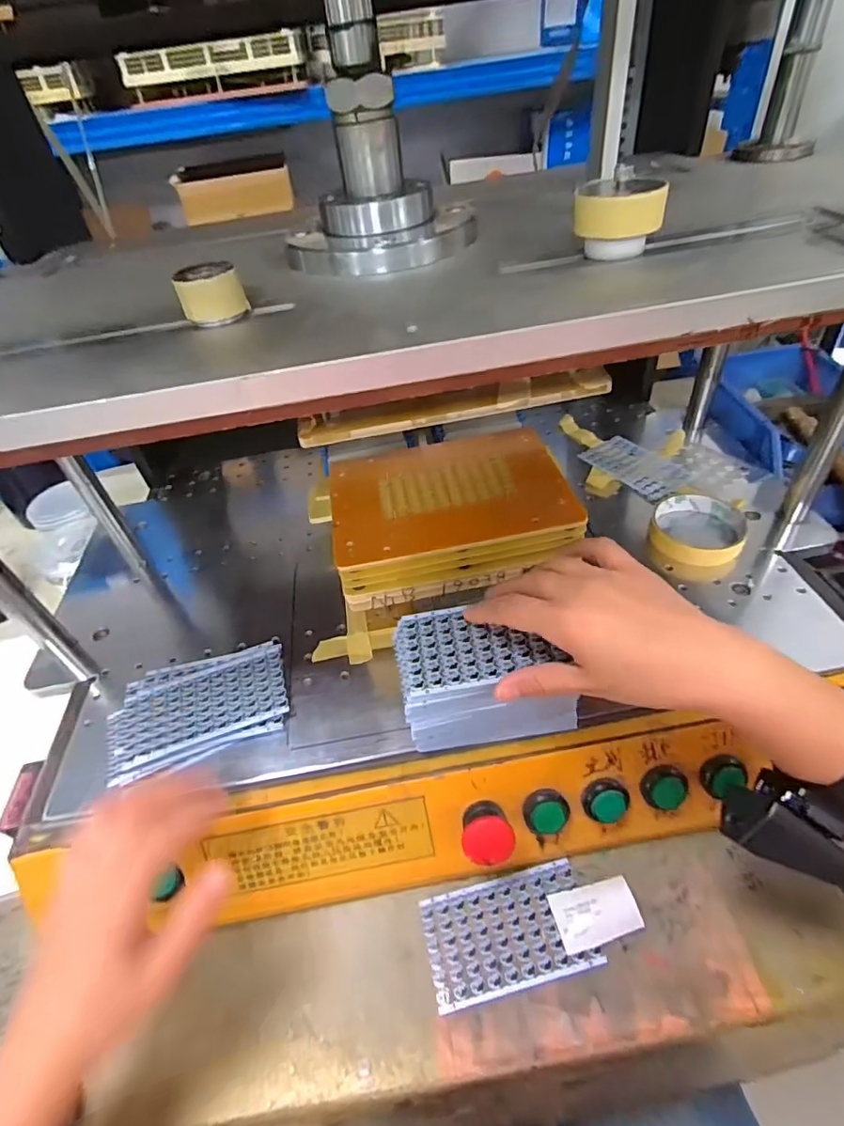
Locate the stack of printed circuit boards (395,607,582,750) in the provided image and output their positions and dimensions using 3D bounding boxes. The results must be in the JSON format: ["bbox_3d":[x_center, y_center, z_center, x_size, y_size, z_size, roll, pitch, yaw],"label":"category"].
[{"bbox_3d":[0.045,0.080,0.372,0.114,0.074,0.067,-9,44,-1],"label":"stack of printed circuit boards"}]

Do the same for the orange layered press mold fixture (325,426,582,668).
[{"bbox_3d":[0.024,-0.029,0.478,0.202,0.091,0.154,-12,44,-4],"label":"orange layered press mold fixture"}]

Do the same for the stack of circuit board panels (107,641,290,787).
[{"bbox_3d":[-0.178,0.115,0.420,0.137,0.008,0.093,-15,45,-7],"label":"stack of circuit board panels"}]

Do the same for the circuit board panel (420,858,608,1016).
[{"bbox_3d":[0.059,0.256,0.367,0.111,0.004,0.064,-13,45,-6],"label":"circuit board panel"}]

